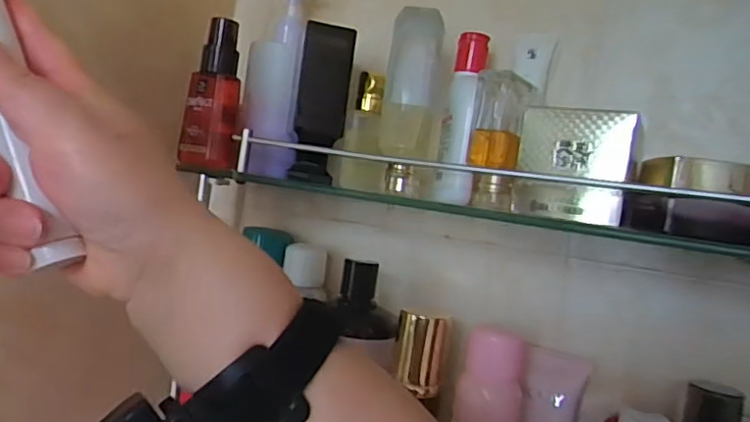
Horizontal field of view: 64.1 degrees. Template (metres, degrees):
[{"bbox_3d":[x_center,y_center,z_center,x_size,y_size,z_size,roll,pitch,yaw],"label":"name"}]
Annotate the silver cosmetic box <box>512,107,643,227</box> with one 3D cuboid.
[{"bbox_3d":[0.136,-0.029,0.401,0.071,0.070,0.069,8,1,23],"label":"silver cosmetic box"}]

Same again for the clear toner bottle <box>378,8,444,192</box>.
[{"bbox_3d":[0.025,-0.077,0.422,0.038,0.124,0.031,8,1,1],"label":"clear toner bottle"}]

